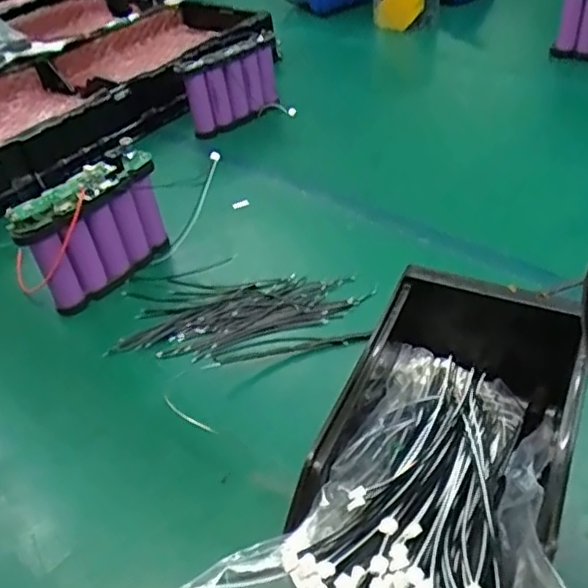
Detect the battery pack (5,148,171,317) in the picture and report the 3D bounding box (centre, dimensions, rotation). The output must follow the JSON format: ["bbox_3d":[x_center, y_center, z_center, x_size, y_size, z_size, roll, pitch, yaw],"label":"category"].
[{"bbox_3d":[-0.145,-0.048,0.470,0.030,0.092,0.107,25,50,30],"label":"battery pack"}]

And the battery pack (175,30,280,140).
[{"bbox_3d":[-0.061,-0.217,0.661,0.110,0.082,0.026,-30,47,-25],"label":"battery pack"}]

